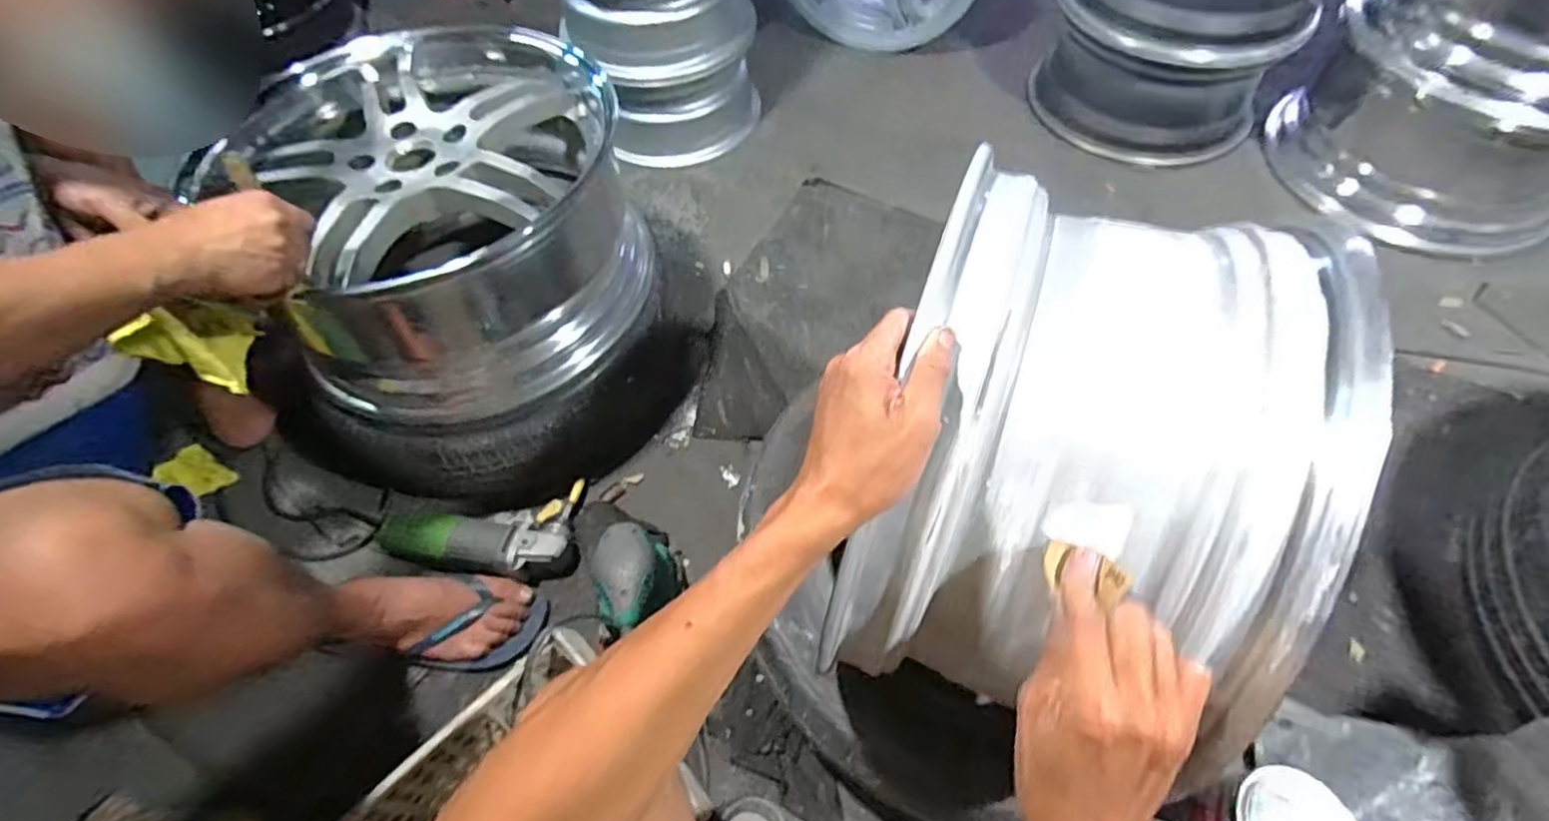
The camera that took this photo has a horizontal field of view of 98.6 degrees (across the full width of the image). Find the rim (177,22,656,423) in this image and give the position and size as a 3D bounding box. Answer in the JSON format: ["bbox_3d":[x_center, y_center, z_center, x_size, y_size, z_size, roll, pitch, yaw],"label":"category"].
[{"bbox_3d":[-0.422,-0.256,0.847,0.442,0.252,0.476,-1,59,2],"label":"rim"}]

